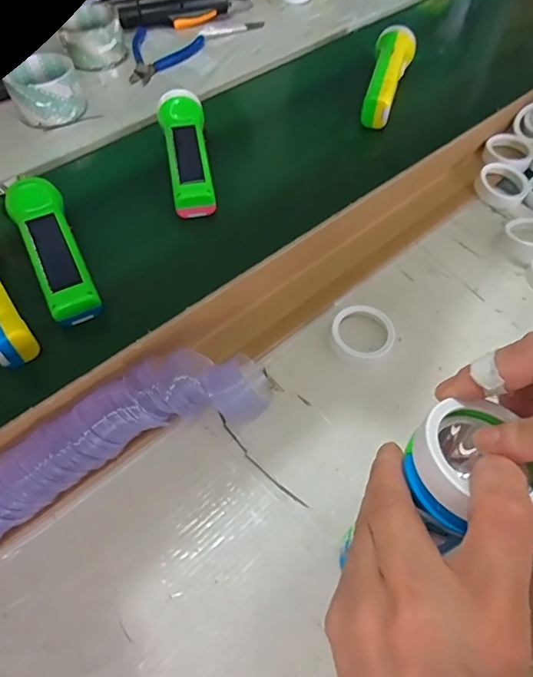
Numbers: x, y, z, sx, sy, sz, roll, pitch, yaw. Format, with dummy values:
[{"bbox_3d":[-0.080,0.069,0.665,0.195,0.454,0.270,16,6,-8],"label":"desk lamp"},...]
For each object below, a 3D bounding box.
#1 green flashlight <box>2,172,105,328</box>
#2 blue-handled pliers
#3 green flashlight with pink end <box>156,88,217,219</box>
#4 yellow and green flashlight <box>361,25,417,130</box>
[{"bbox_3d":[-0.200,-0.086,0.448,0.046,0.041,0.158,-25,61,-16],"label":"green flashlight"},{"bbox_3d":[-0.151,-0.404,0.676,0.100,0.011,0.143,8,57,4],"label":"blue-handled pliers"},{"bbox_3d":[-0.086,-0.209,0.528,0.049,0.043,0.160,-11,58,-8],"label":"green flashlight with pink end"},{"bbox_3d":[0.160,-0.338,0.617,0.050,0.054,0.165,12,58,7],"label":"yellow and green flashlight"}]

